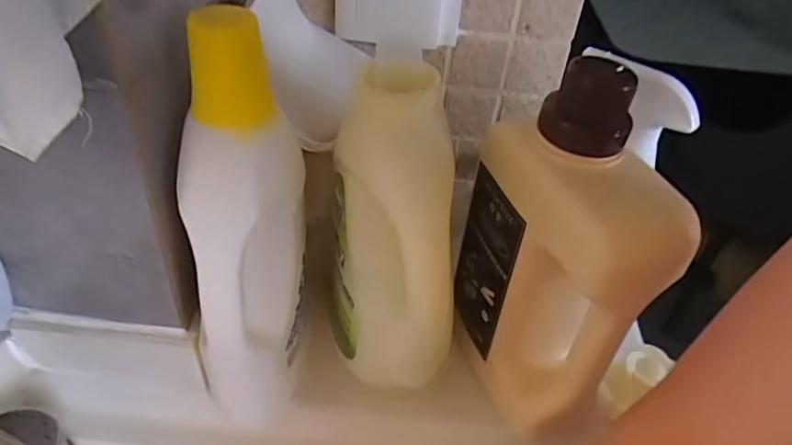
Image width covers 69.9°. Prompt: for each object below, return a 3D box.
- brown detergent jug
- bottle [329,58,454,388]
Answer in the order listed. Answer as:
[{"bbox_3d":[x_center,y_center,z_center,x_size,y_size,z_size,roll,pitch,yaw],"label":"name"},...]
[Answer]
[{"bbox_3d":[0.117,0.017,0.400,0.081,0.242,0.144,-9,42,-16],"label":"brown detergent jug"},{"bbox_3d":[-0.004,0.009,0.405,0.085,0.232,0.067,2,19,-3],"label":"bottle"}]

